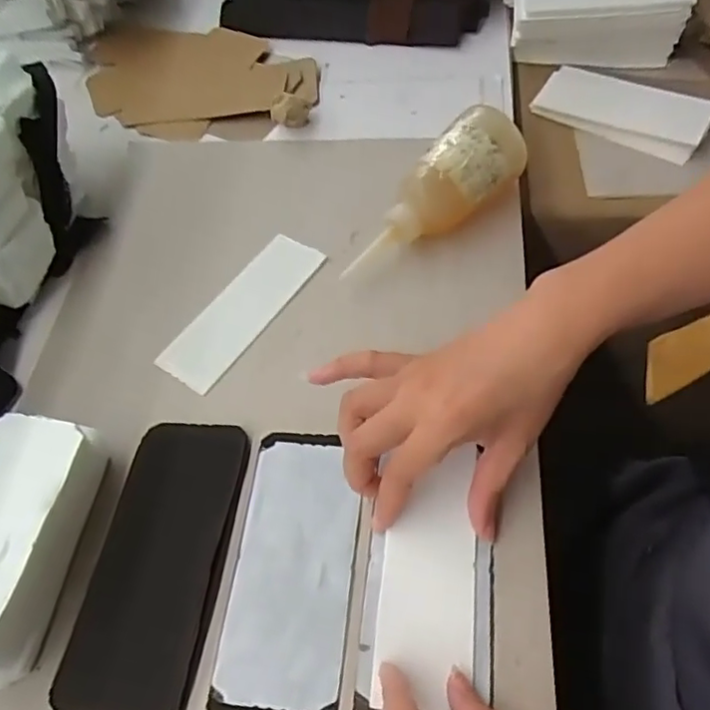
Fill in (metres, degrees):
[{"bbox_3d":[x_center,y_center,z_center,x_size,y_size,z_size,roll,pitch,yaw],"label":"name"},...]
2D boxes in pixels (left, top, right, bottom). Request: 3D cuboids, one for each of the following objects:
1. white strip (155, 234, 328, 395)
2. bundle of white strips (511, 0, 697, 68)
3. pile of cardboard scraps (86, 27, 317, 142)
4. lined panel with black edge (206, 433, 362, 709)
[{"bbox_3d":[-0.085,-0.036,0.463,0.052,0.007,0.144,29,67,23],"label":"white strip"},{"bbox_3d":[0.248,-0.378,0.619,0.161,0.060,0.157,7,58,11],"label":"bundle of white strips"},{"bbox_3d":[-0.163,-0.285,0.609,0.256,0.024,0.156,9,59,12],"label":"pile of cardboard scraps"},{"bbox_3d":[-0.036,0.121,0.350,0.069,0.004,0.161,3,57,8],"label":"lined panel with black edge"}]

